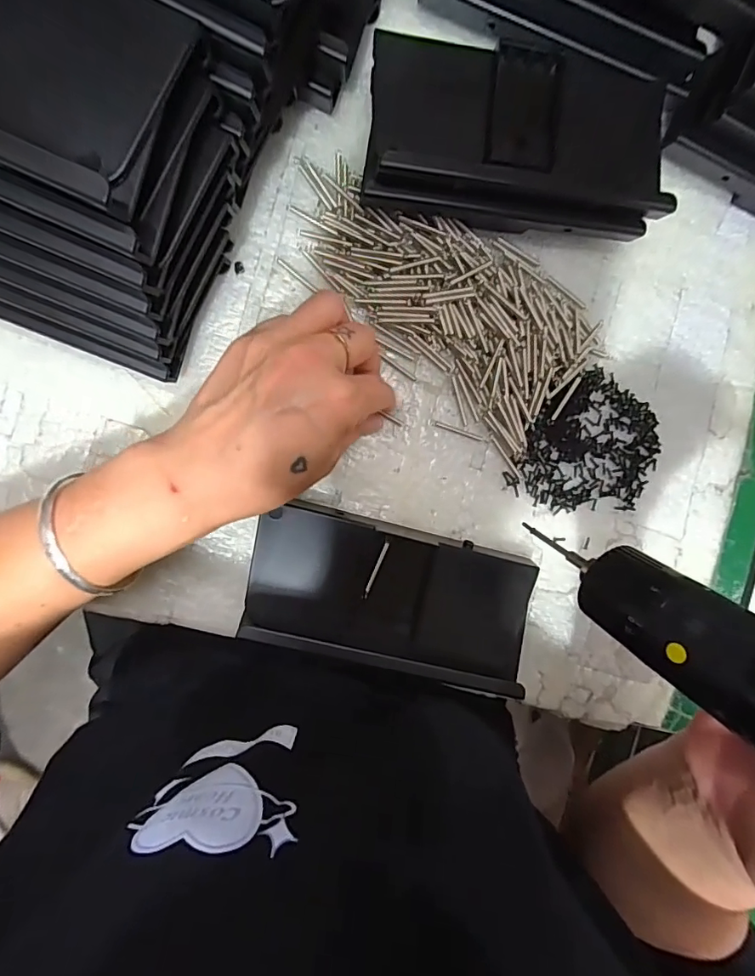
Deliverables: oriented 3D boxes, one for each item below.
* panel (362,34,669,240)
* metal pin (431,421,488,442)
[{"bbox_3d":[0.081,-0.197,0.282,0.171,0.038,0.081,4,91,-8],"label":"panel"},{"bbox_3d":[0.051,-0.035,0.303,0.037,0.004,0.004,17,89,-8],"label":"metal pin"}]

